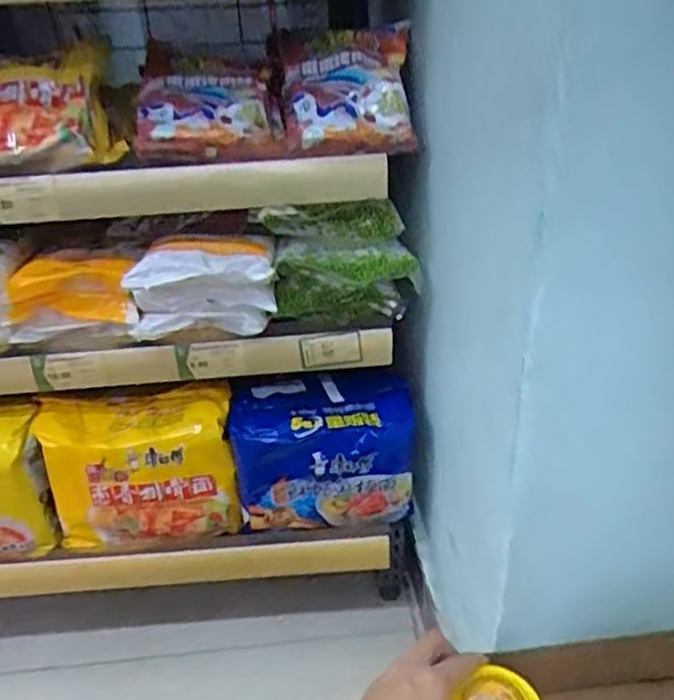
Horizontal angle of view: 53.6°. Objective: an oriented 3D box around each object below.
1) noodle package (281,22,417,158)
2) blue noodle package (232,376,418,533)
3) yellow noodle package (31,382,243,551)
[{"bbox_3d":[0.009,-0.248,0.631,0.121,0.028,0.142,-2,72,2],"label":"noodle package"},{"bbox_3d":[-0.015,0.111,0.745,0.189,0.137,0.101,-5,31,-3],"label":"blue noodle package"},{"bbox_3d":[-0.214,0.129,0.735,0.198,0.143,0.088,-6,31,-5],"label":"yellow noodle package"}]

